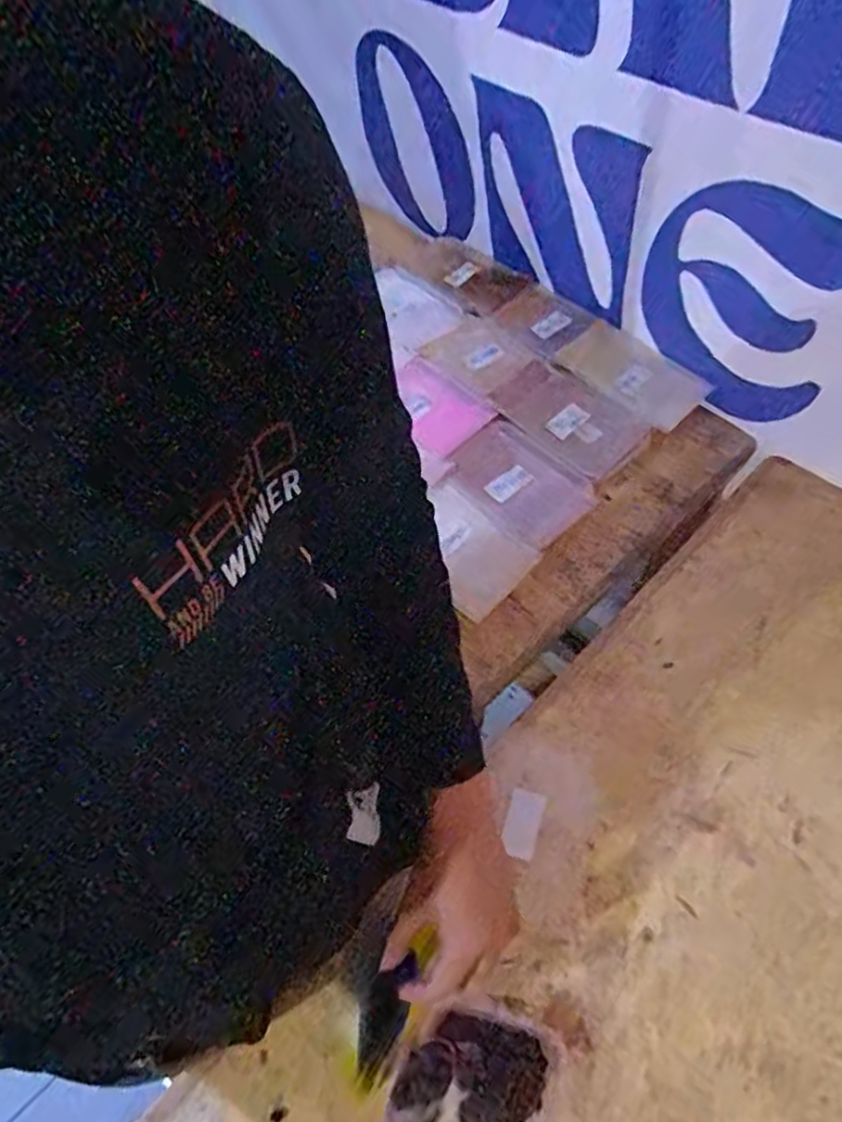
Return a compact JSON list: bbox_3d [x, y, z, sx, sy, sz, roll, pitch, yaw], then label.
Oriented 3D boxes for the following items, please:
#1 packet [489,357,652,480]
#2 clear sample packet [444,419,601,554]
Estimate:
[{"bbox_3d":[0.199,-0.201,0.883,0.127,0.020,0.210,-38,65,-21],"label":"packet"},{"bbox_3d":[0.122,-0.103,0.835,0.126,0.009,0.183,-40,64,-16],"label":"clear sample packet"}]

